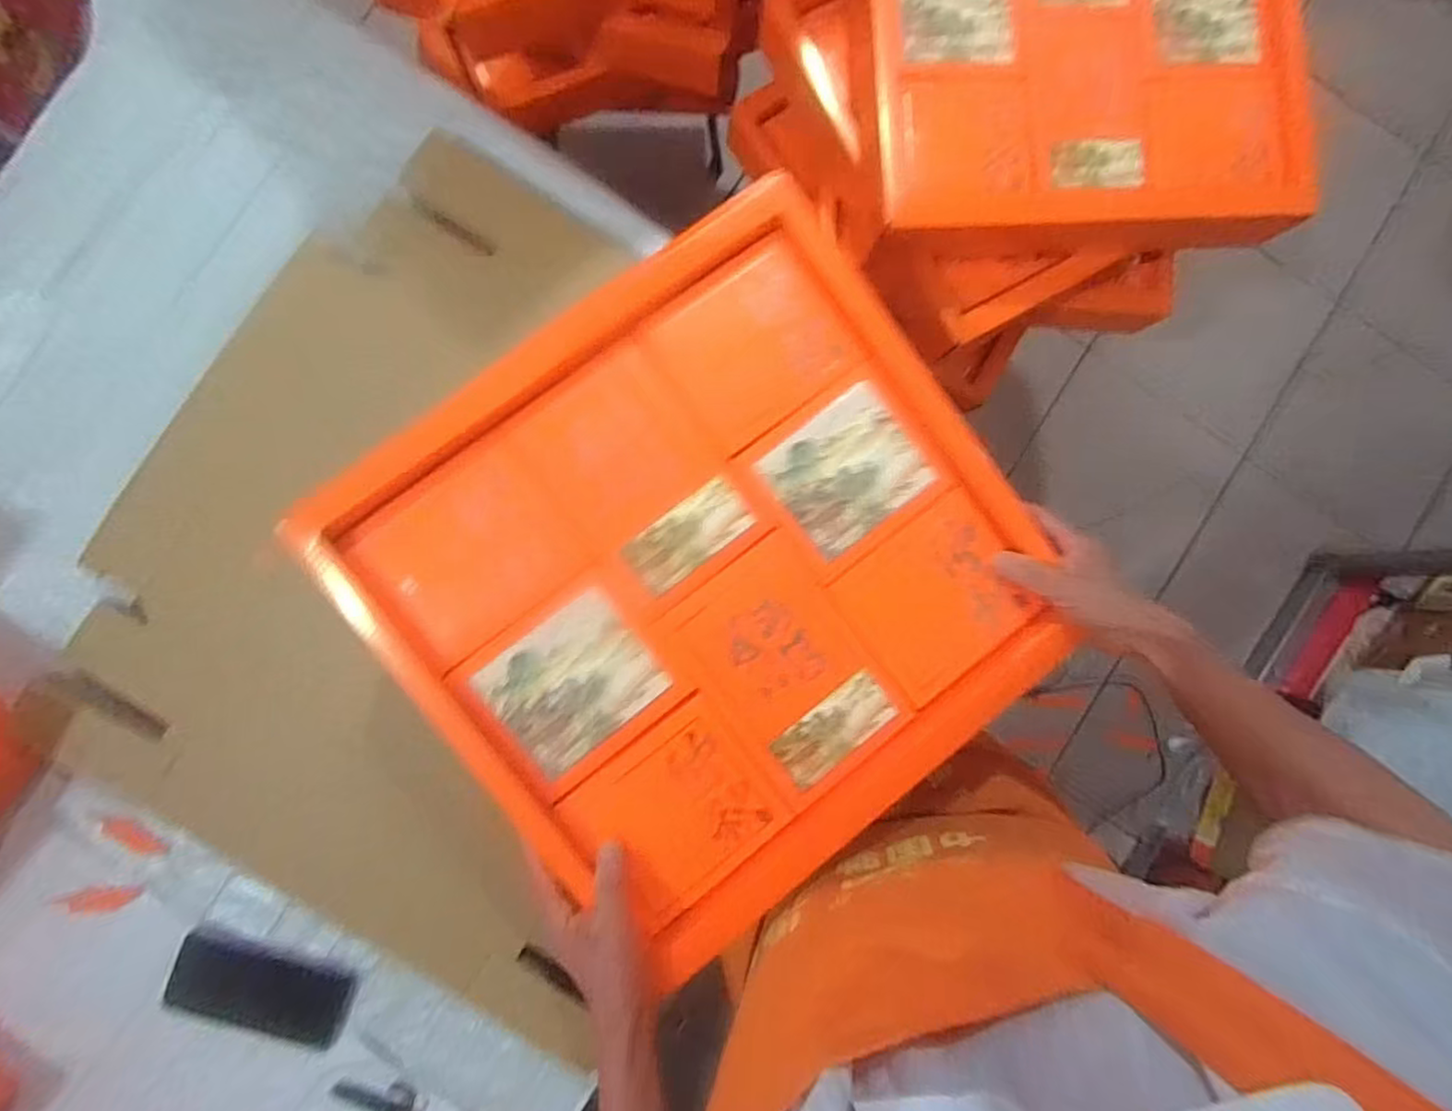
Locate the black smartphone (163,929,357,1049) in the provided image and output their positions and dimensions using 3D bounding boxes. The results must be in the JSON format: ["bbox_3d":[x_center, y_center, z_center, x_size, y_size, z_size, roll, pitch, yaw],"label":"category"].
[{"bbox_3d":[-0.450,0.417,0.638,0.165,0.015,0.087,17,87,-2],"label":"black smartphone"}]

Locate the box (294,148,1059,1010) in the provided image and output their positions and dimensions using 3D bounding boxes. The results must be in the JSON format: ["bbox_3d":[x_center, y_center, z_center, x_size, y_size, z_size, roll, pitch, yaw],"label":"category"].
[{"bbox_3d":[-0.004,0.015,0.452,0.403,0.048,0.400,-38,90,-4],"label":"box"}]

